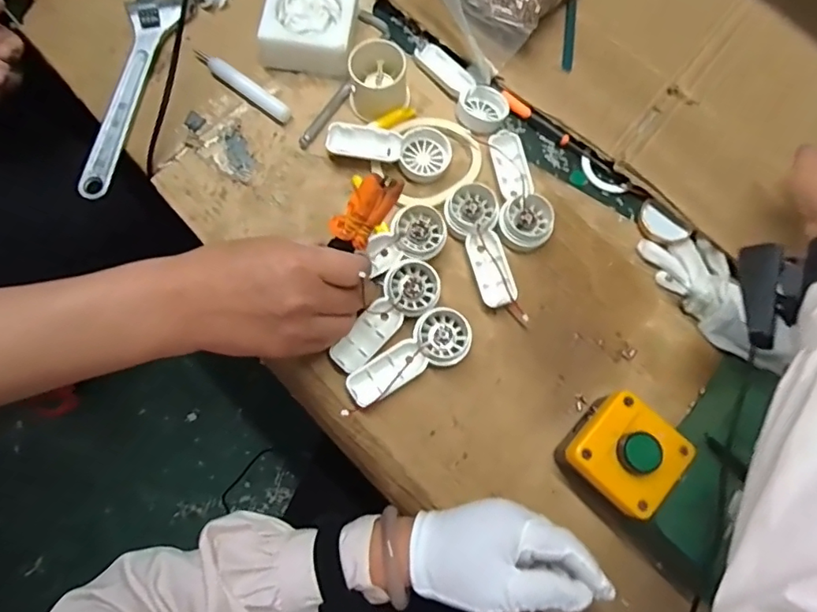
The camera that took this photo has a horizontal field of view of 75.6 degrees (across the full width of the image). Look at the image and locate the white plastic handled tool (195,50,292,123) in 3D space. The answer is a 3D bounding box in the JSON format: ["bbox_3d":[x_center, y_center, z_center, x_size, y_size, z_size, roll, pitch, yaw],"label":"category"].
[{"bbox_3d":[-0.161,-0.210,0.503,0.113,0.021,0.017,37,71,6],"label":"white plastic handled tool"}]

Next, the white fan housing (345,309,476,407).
[{"bbox_3d":[0.003,0.047,0.438,0.110,0.019,0.046,-38,80,-18],"label":"white fan housing"}]

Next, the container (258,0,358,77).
[{"bbox_3d":[-0.092,-0.267,0.503,0.086,0.036,0.093,9,74,0],"label":"container"}]

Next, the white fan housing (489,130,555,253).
[{"bbox_3d":[0.102,-0.106,0.483,0.048,0.024,0.111,0,71,-8],"label":"white fan housing"}]

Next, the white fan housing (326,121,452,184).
[{"bbox_3d":[-0.017,-0.149,0.485,0.109,0.019,0.045,13,70,-3],"label":"white fan housing"}]

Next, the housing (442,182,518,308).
[{"bbox_3d":[0.063,-0.054,0.464,0.047,0.024,0.114,-13,74,-12],"label":"housing"}]

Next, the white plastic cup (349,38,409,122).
[{"bbox_3d":[-0.027,-0.215,0.491,0.060,0.043,0.052,-17,74,-13],"label":"white plastic cup"}]

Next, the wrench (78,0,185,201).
[{"bbox_3d":[-0.262,-0.216,0.493,0.041,0.016,0.242,12,70,-3],"label":"wrench"}]

